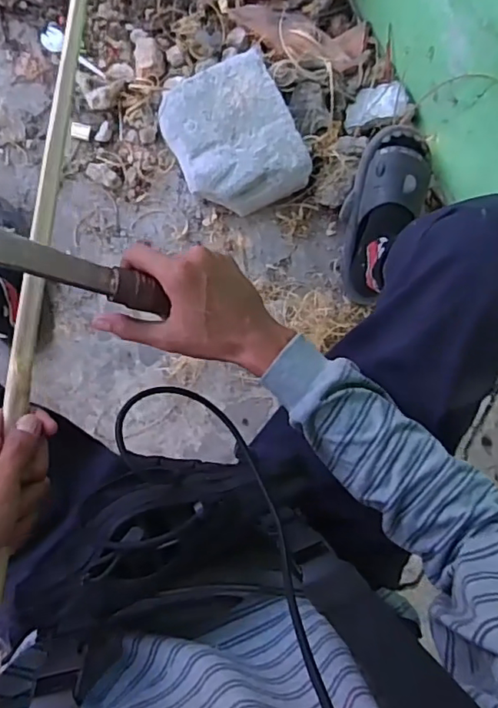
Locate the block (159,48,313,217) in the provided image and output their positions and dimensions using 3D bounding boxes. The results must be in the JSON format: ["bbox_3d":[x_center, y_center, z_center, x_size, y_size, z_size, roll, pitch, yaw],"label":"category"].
[{"bbox_3d":[-0.029,-0.361,0.964,0.199,0.099,0.232,-26,90,-7],"label":"block"}]

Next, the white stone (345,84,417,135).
[{"bbox_3d":[0.225,-0.427,0.976,0.112,0.030,0.076,-8,73,28],"label":"white stone"}]

